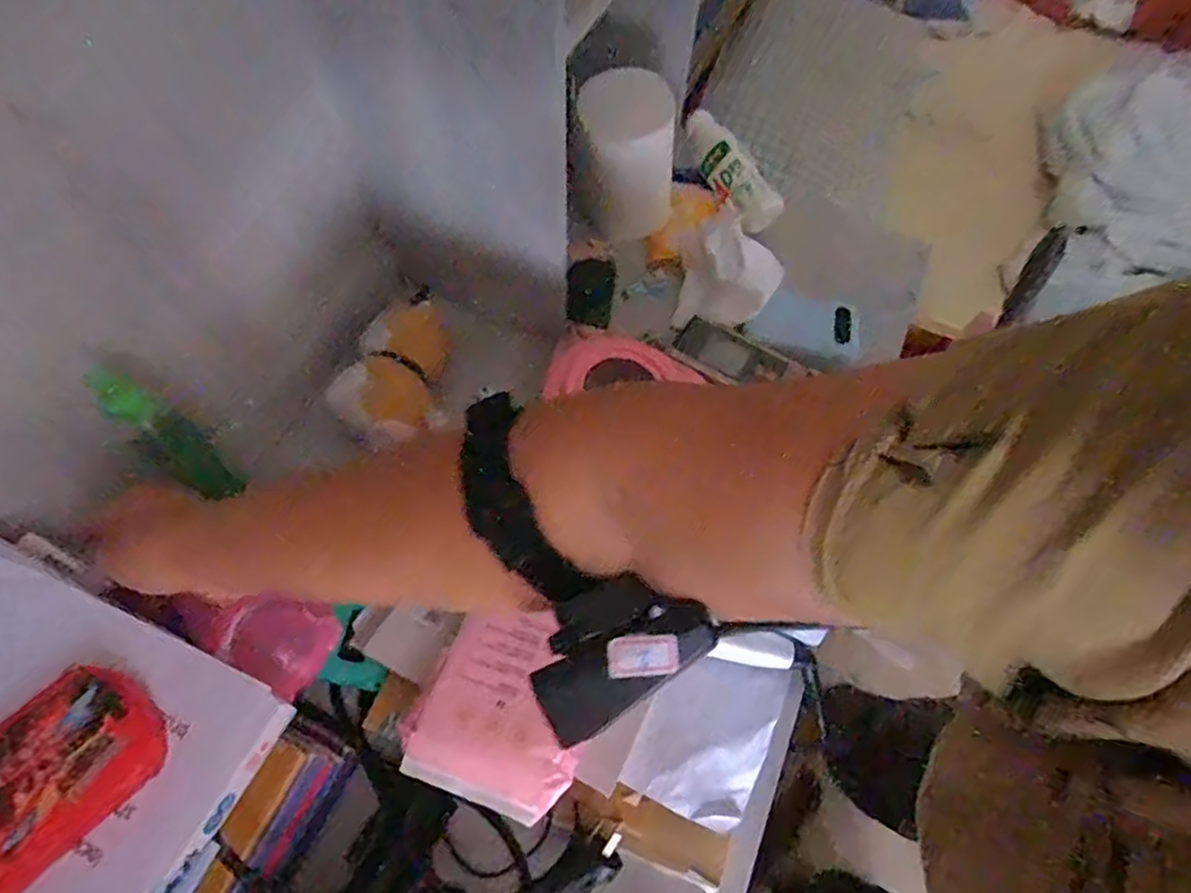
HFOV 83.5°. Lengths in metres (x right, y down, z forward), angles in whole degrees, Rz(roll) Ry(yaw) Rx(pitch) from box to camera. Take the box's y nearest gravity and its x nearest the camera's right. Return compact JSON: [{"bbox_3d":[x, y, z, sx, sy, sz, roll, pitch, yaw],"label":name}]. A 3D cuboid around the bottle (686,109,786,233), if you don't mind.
[{"bbox_3d":[0.143,-0.295,0.716,0.033,0.056,0.140,-32,81,-18],"label":"bottle"}]

